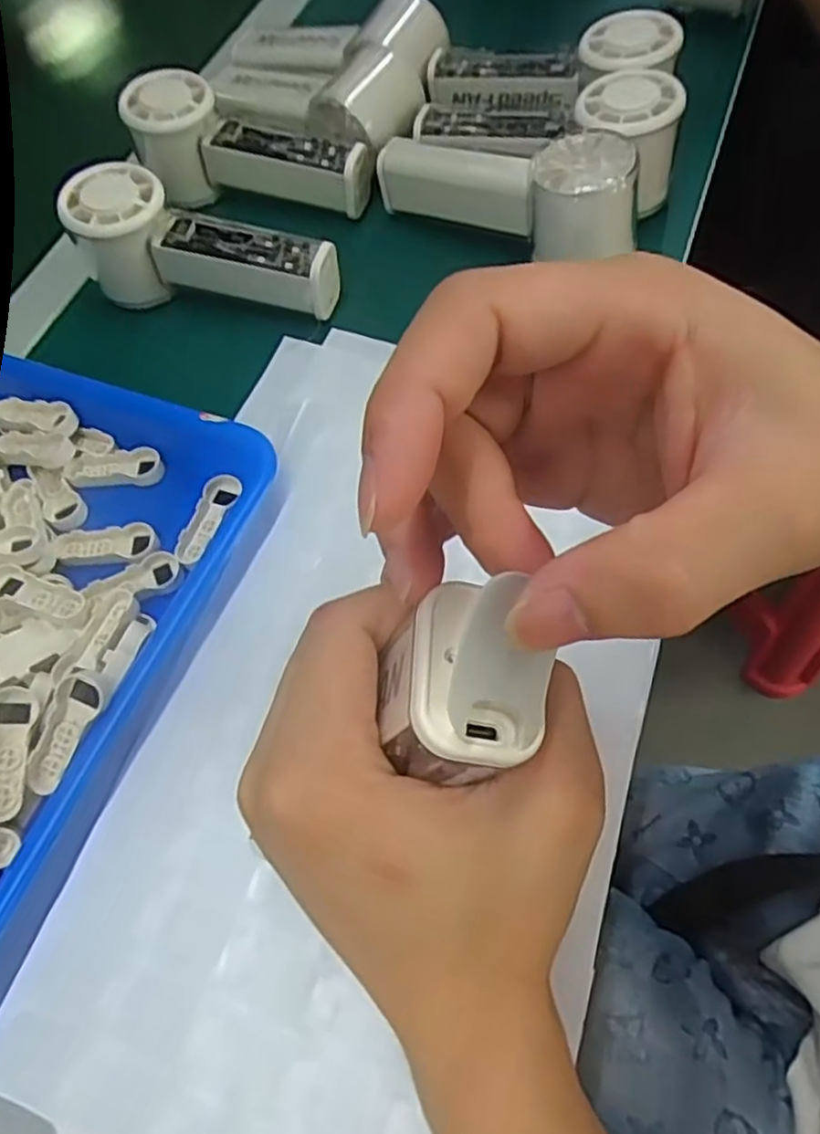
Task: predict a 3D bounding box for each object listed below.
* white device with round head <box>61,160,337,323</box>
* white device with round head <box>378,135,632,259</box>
[{"bbox_3d":[-0.115,-0.182,0.406,0.148,0.054,0.050,6,63,11],"label":"white device with round head"},{"bbox_3d":[0.053,-0.209,0.406,0.152,0.056,0.050,21,67,28],"label":"white device with round head"}]

